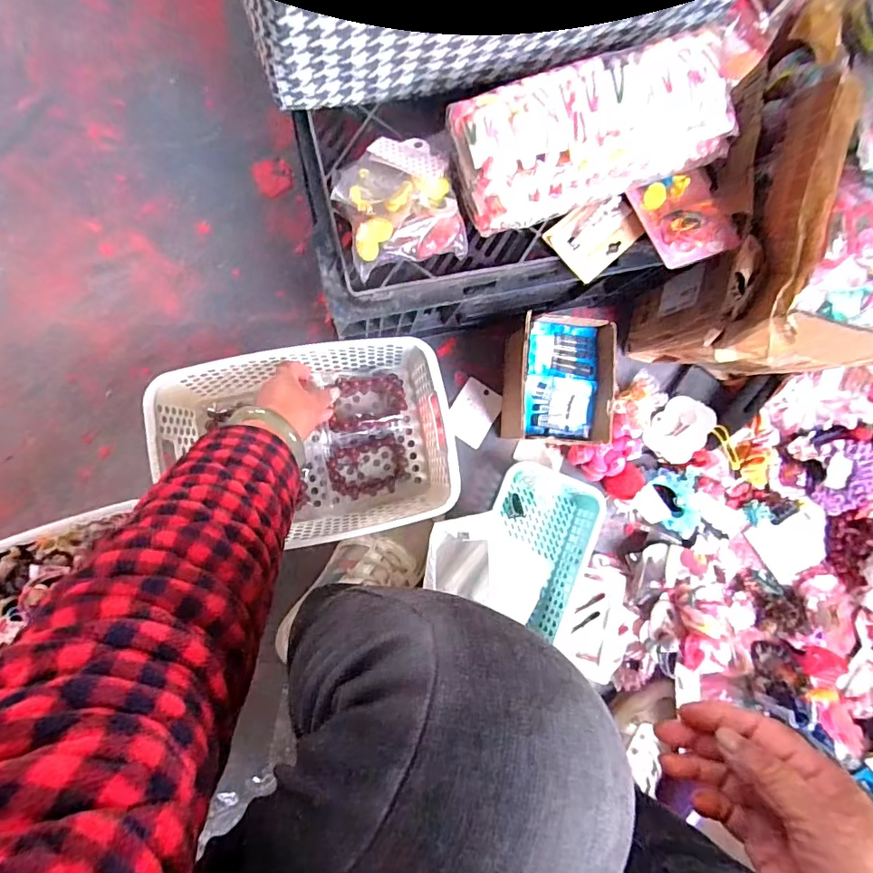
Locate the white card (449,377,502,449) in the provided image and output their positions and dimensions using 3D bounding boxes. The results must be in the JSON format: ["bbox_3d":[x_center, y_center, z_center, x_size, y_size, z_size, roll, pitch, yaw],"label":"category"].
[{"bbox_3d":[0.045,-0.030,0.637,0.052,0.005,0.075,30,84,0],"label":"white card"}]

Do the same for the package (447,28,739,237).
[{"bbox_3d":[0.129,-0.246,0.418,0.238,0.057,0.097,-21,92,-7],"label":"package"}]

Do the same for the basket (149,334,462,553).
[{"bbox_3d":[-0.135,0.008,0.564,0.287,0.092,0.202,-11,91,-7],"label":"basket"}]

